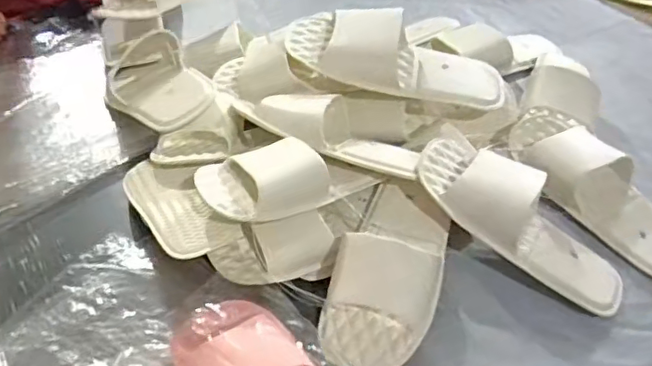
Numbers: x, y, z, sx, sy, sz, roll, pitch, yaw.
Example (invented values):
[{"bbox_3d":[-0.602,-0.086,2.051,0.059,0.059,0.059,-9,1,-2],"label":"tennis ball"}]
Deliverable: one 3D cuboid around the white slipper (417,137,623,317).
[{"bbox_3d":[0.205,0.033,0.582,0.241,0.062,0.103,42,54,6],"label":"white slipper"}]

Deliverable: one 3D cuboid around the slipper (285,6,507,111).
[{"bbox_3d":[0.090,-0.157,0.694,0.275,0.083,0.103,16,44,-4],"label":"slipper"}]

